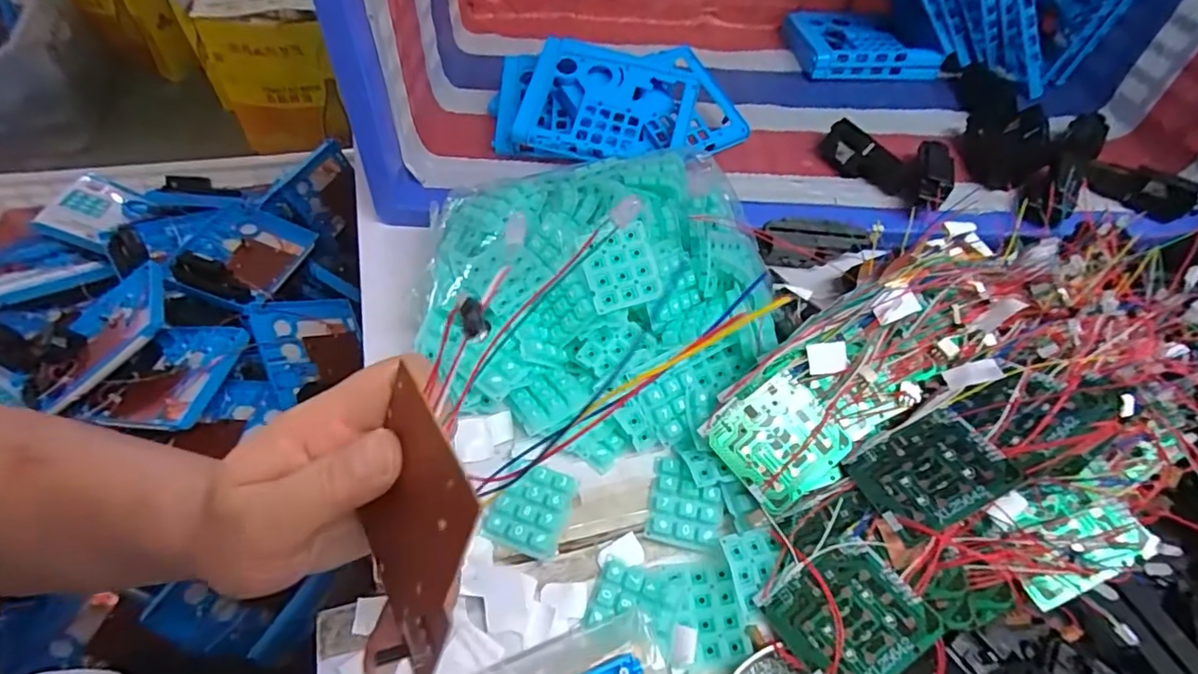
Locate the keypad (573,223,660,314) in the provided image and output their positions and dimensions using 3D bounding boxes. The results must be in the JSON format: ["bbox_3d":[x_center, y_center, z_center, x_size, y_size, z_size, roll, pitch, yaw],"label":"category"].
[{"bbox_3d":[0.015,-0.050,0.407,0.050,0.005,0.057,-15,81,-8],"label":"keypad"}]

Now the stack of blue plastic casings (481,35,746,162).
[{"bbox_3d":[0.024,-0.236,0.582,0.259,0.073,0.158,1,53,-5],"label":"stack of blue plastic casings"}]

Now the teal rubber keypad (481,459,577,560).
[{"bbox_3d":[-0.044,0.110,0.372,0.050,0.007,0.054,20,55,3],"label":"teal rubber keypad"}]

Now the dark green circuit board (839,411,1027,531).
[{"bbox_3d":[0.193,0.080,0.337,0.071,0.004,0.064,-36,30,12],"label":"dark green circuit board"}]

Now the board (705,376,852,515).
[{"bbox_3d":[0.118,0.068,0.377,0.071,0.004,0.067,-40,78,-4],"label":"board"}]

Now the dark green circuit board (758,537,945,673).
[{"bbox_3d":[0.139,0.157,0.321,0.071,0.004,0.069,-41,47,0],"label":"dark green circuit board"}]

